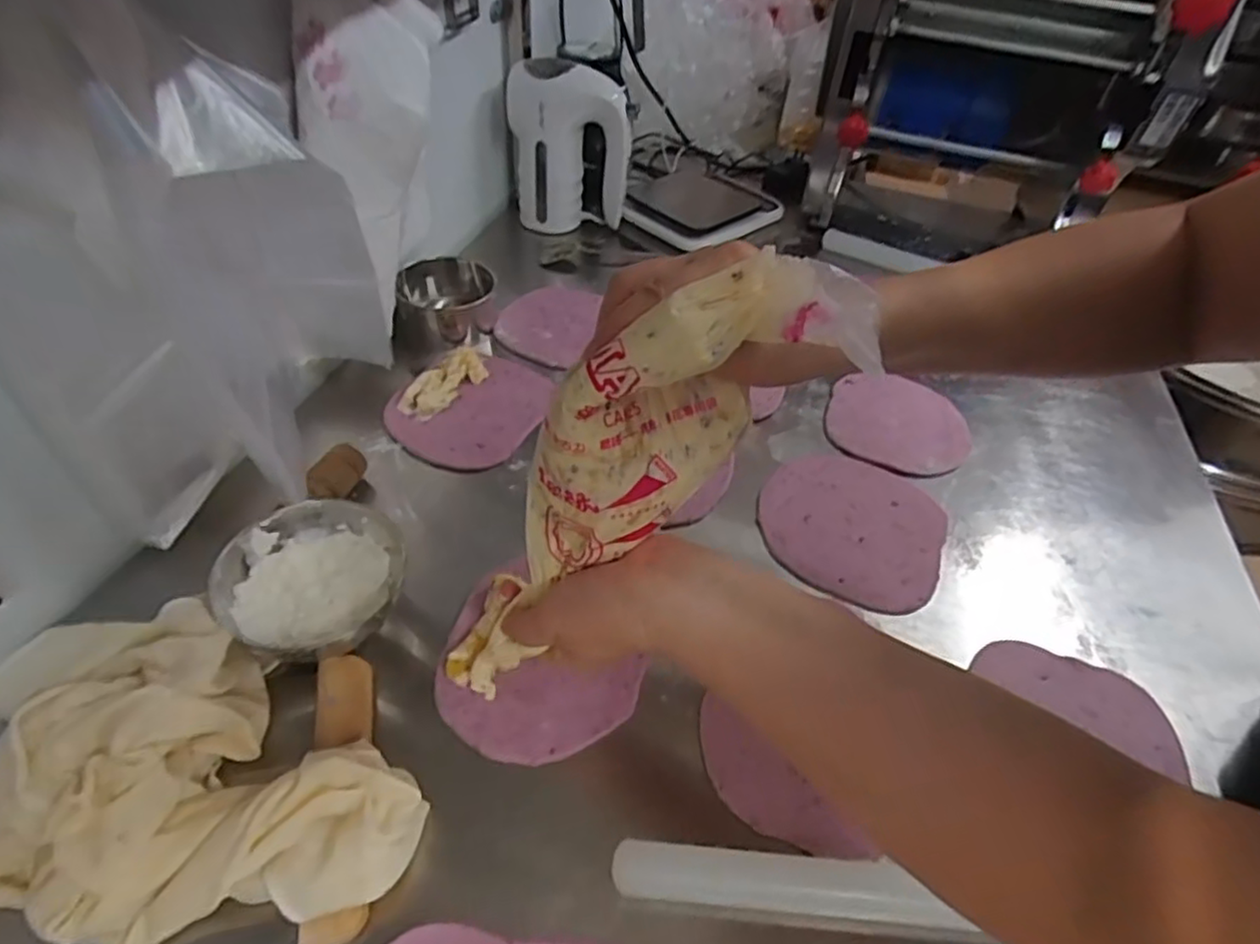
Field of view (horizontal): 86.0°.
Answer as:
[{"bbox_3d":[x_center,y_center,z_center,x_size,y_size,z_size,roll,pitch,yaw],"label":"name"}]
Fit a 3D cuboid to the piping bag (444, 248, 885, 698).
[{"bbox_3d":[-0.020,0.017,0.345,0.094,0.317,0.051,20,39,-27],"label":"piping bag"}]

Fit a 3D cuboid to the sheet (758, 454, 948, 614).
[{"bbox_3d":[0.179,0.039,0.547,0.141,0.006,0.155,23,47,15],"label":"sheet"}]

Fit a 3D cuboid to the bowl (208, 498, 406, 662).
[{"bbox_3d":[-0.203,0.074,0.433,0.105,0.048,0.105,3,45,-4],"label":"bowl"}]

